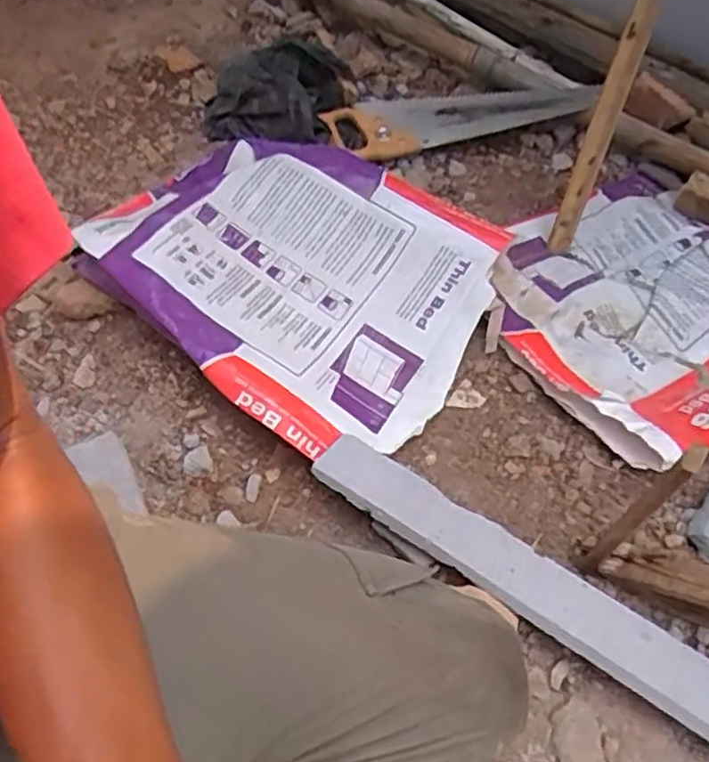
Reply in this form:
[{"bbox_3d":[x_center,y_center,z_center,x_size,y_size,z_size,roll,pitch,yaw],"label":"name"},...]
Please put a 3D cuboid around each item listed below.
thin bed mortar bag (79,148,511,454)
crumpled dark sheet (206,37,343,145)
[{"bbox_3d":[-0.078,-0.157,0.945,0.529,0.099,0.408,36,65,20],"label":"thin bed mortar bag"},{"bbox_3d":[-0.130,-0.461,1.113,0.209,0.081,0.217,6,59,4],"label":"crumpled dark sheet"}]

